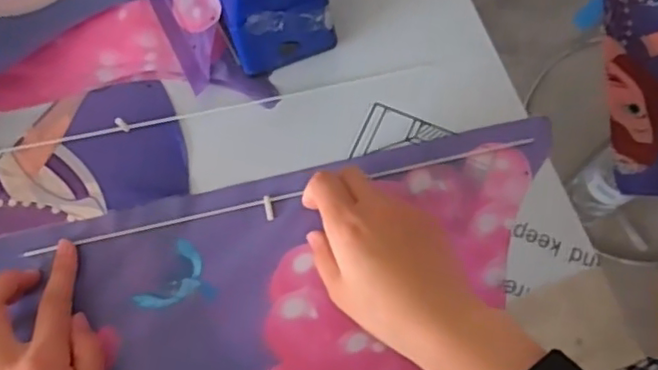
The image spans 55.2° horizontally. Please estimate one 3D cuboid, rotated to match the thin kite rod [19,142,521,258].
[{"bbox_3d":[-0.034,0.013,0.433,0.351,0.006,0.016,-13,75,0],"label":"thin kite rod"}]

